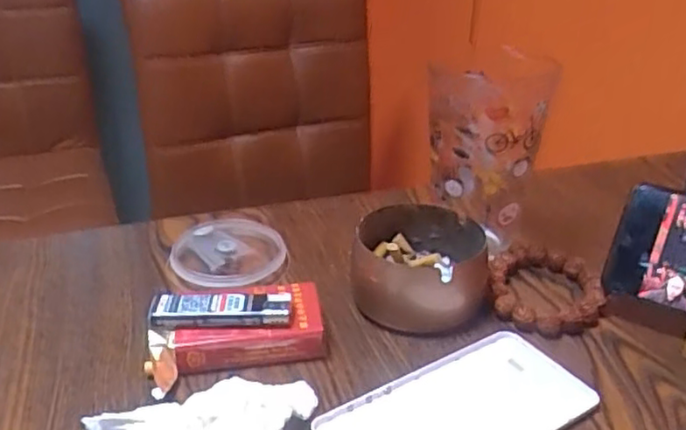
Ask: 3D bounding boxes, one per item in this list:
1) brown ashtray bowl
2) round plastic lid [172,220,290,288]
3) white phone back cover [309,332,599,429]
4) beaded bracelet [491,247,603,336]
[{"bbox_3d":[0.050,0.032,0.434,0.085,0.047,0.083,3,29,5],"label":"brown ashtray bowl"},{"bbox_3d":[-0.080,0.029,0.473,0.076,0.017,0.075,0,29,0],"label":"round plastic lid"},{"bbox_3d":[0.060,0.105,0.347,0.138,0.007,0.071,-17,33,-29],"label":"white phone back cover"},{"bbox_3d":[0.134,0.048,0.440,0.070,0.014,0.084,5,29,8],"label":"beaded bracelet"}]

